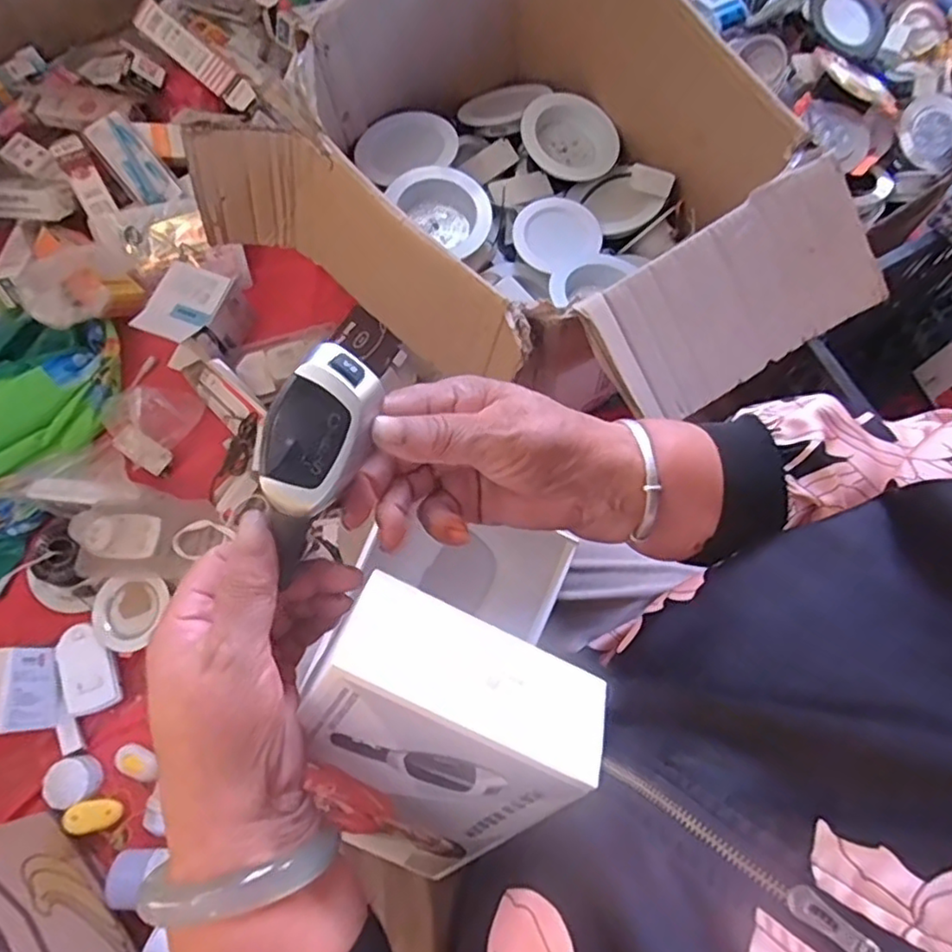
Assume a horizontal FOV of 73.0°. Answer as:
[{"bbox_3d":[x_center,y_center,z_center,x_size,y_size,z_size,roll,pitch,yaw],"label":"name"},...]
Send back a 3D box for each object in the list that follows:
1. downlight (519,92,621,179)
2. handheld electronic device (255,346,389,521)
[{"bbox_3d":[0.127,-0.461,0.882,0.128,0.033,0.119,46,75,-5],"label":"downlight"},{"bbox_3d":[-0.065,-0.019,0.270,0.041,0.024,0.068,33,75,11],"label":"handheld electronic device"}]

